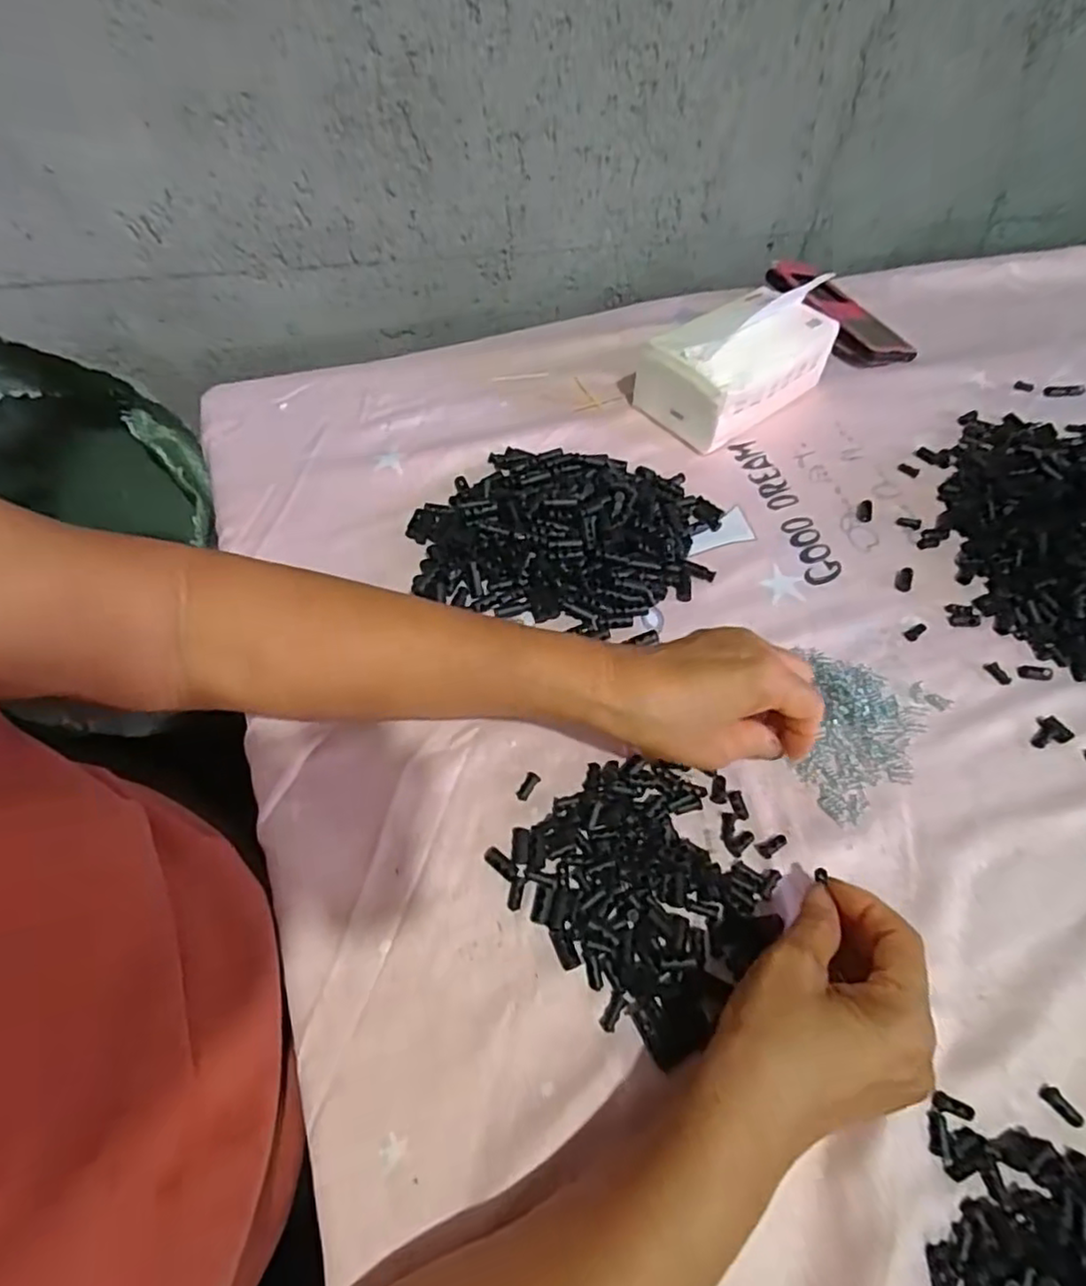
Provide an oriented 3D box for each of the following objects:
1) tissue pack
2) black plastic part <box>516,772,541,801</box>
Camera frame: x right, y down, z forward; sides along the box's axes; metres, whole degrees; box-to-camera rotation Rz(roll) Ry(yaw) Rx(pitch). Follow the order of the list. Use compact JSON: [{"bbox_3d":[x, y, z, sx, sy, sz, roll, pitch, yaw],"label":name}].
[{"bbox_3d":[0.173,-0.246,0.564,0.162,0.095,0.087,-29,63,-21],"label":"tissue pack"},{"bbox_3d":[-0.009,0.084,0.386,0.008,0.004,0.018,27,59,14],"label":"black plastic part"}]

